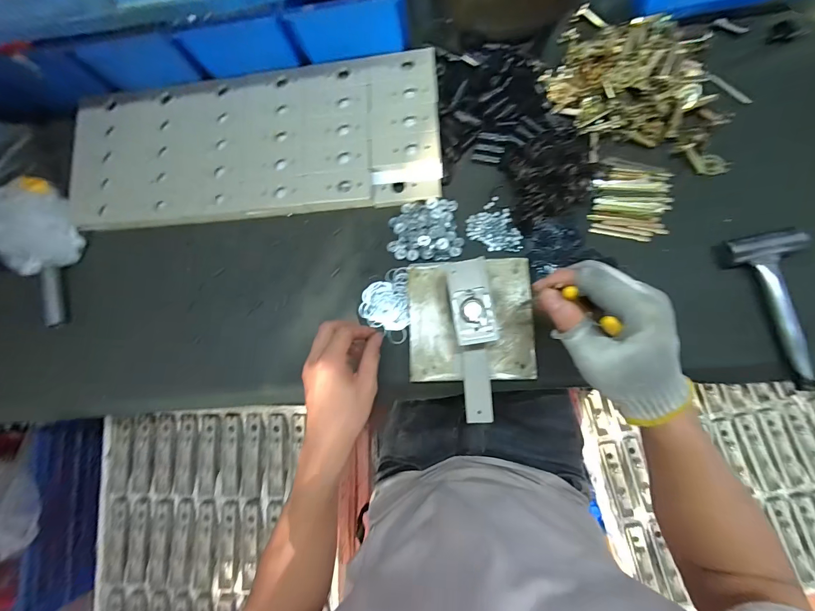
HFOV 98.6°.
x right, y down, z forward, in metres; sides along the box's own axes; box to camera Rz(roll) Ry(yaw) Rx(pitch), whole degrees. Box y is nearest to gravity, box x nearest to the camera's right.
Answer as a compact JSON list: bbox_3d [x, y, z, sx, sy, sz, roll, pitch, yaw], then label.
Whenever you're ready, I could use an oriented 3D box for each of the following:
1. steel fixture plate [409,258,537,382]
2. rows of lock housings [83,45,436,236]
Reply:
[{"bbox_3d":[0.077,0.017,0.431,0.148,0.008,0.145,-1,82,9],"label":"steel fixture plate"},{"bbox_3d":[-0.232,-0.230,0.505,0.548,0.010,0.207,-4,86,7],"label":"rows of lock housings"}]

